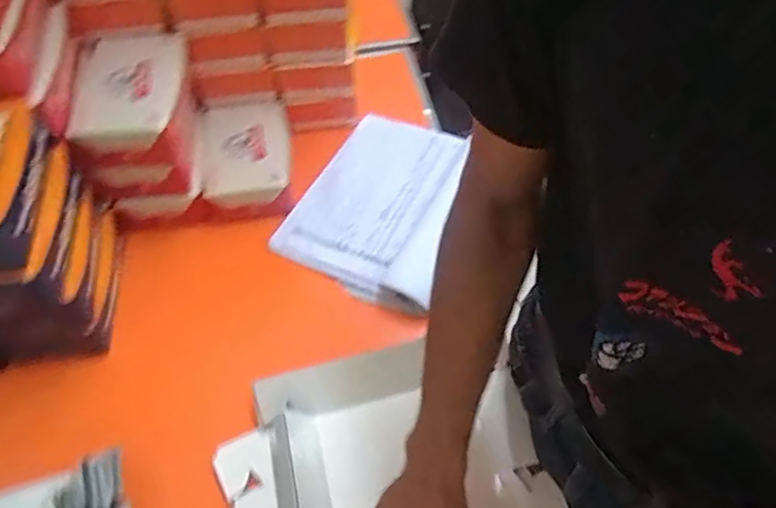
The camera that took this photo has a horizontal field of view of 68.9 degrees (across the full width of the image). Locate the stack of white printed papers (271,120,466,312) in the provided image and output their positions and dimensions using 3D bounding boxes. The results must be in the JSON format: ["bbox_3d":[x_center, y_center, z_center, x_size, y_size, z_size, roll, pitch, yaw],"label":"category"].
[{"bbox_3d":[0.002,-0.079,0.807,0.234,0.037,0.309,21,58,14],"label":"stack of white printed papers"}]

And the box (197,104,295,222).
[{"bbox_3d":[-0.201,-0.137,0.821,0.126,0.066,0.178,-9,56,-5],"label":"box"}]

